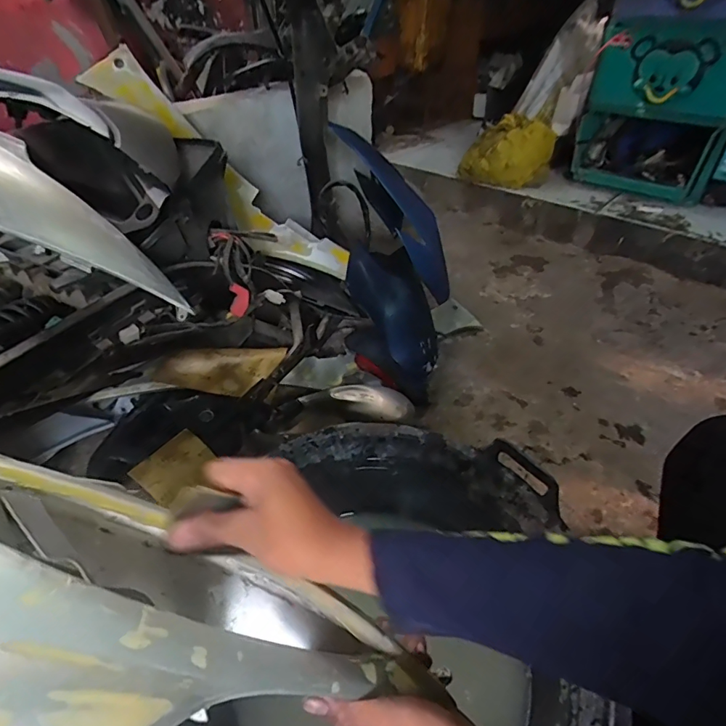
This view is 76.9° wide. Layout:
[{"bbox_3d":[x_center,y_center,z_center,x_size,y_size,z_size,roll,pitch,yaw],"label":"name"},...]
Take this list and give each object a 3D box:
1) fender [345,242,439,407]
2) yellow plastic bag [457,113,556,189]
[{"bbox_3d":[0.066,-0.086,0.985,0.182,0.111,0.359,-13,79,-16],"label":"fender"},{"bbox_3d":[0.480,-0.698,1.544,0.233,0.223,0.225,-16,42,-19],"label":"yellow plastic bag"}]

